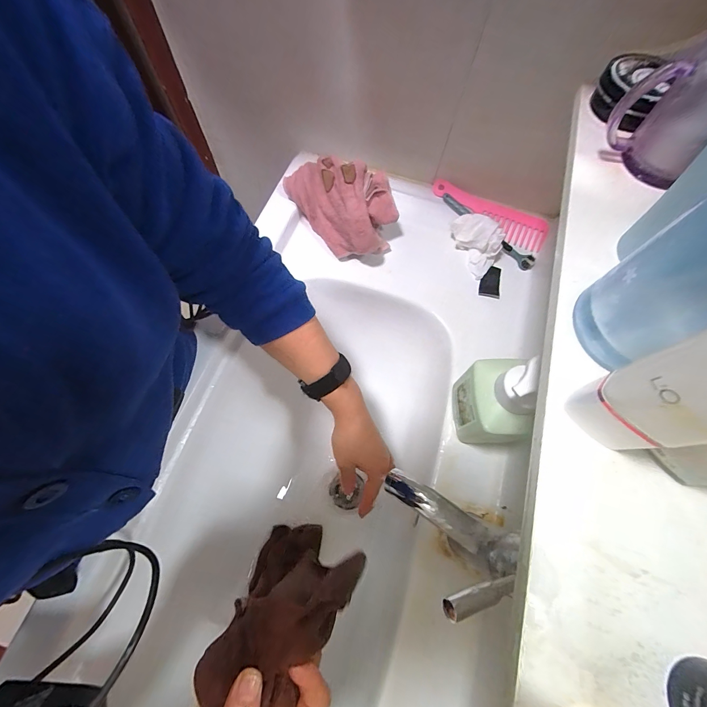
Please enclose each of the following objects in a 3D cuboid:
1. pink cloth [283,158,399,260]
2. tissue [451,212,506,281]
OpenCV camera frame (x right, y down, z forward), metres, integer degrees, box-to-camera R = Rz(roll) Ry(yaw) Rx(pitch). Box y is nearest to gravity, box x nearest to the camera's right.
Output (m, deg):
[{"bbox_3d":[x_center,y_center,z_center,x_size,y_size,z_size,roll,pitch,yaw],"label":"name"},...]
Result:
[{"bbox_3d":[-0.012,-0.248,0.524,0.115,0.110,0.188,-38,76,-15],"label":"pink cloth"},{"bbox_3d":[0.207,-0.183,0.533,0.048,0.066,0.099,-23,72,-11],"label":"tissue"}]

